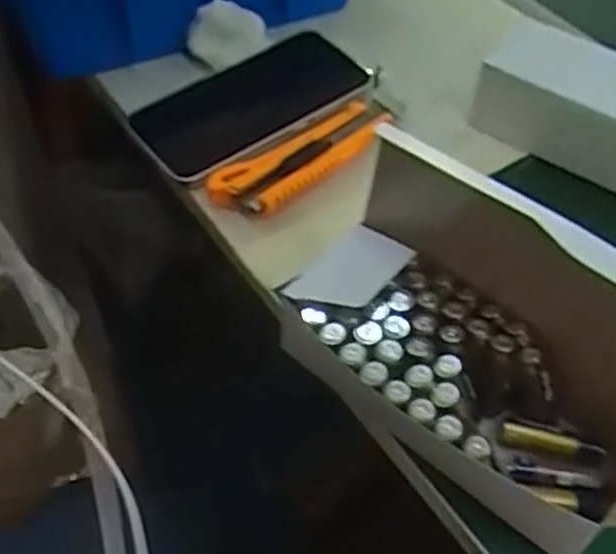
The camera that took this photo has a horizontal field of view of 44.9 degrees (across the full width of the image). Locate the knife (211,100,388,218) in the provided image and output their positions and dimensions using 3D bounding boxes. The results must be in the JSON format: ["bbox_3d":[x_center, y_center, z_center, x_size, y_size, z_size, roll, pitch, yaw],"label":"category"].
[{"bbox_3d":[-0.002,-0.070,0.469,0.118,0.030,0.032,-29,58,-21],"label":"knife"}]

